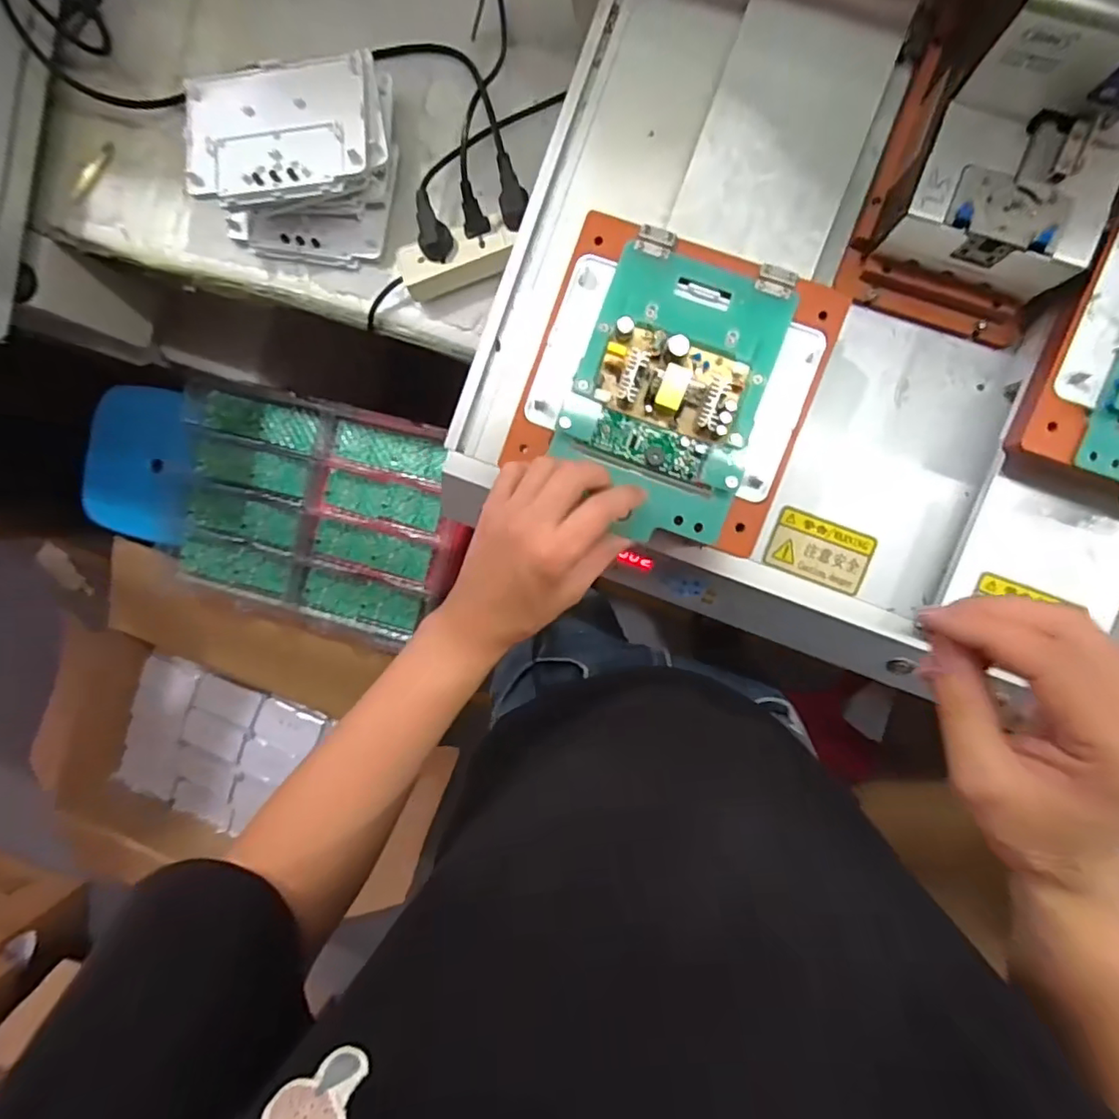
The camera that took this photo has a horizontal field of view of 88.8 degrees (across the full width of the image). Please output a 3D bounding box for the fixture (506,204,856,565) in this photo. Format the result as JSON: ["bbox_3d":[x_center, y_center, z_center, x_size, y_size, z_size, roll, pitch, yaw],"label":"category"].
[{"bbox_3d":[0.080,-0.125,0.407,0.200,0.037,0.202,20,93,3],"label":"fixture"}]

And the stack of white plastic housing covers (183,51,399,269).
[{"bbox_3d":[-0.277,-0.420,0.610,0.195,0.079,0.167,0,92,3],"label":"stack of white plastic housing covers"}]

